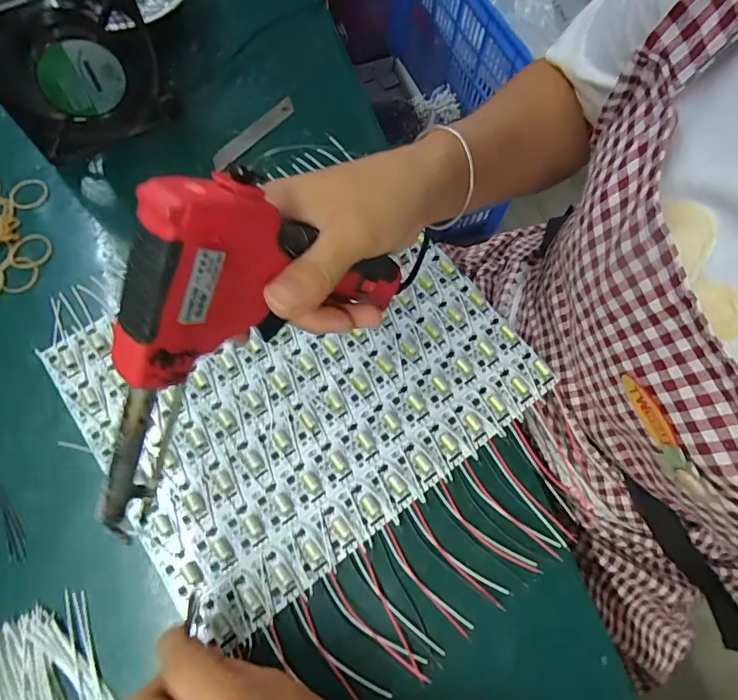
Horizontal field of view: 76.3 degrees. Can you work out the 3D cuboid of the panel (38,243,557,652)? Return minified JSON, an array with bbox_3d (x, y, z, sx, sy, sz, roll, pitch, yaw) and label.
[{"bbox_3d":[-0.048,0.017,0.340,0.285,0.009,0.229,-34,73,-14],"label":"panel"}]

